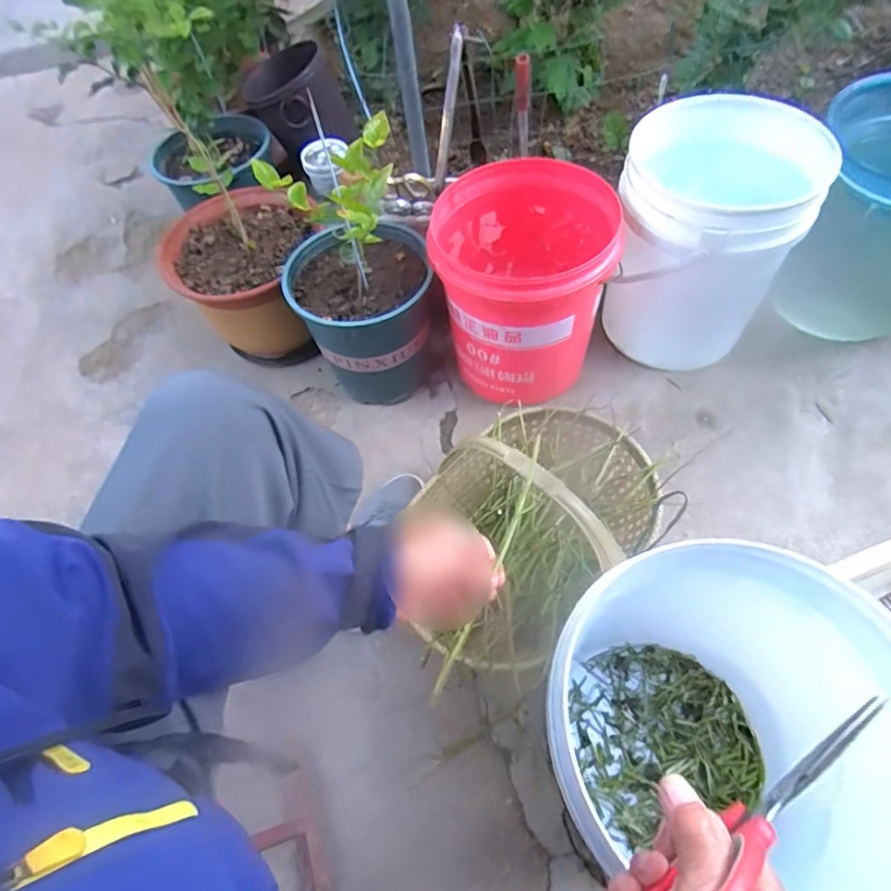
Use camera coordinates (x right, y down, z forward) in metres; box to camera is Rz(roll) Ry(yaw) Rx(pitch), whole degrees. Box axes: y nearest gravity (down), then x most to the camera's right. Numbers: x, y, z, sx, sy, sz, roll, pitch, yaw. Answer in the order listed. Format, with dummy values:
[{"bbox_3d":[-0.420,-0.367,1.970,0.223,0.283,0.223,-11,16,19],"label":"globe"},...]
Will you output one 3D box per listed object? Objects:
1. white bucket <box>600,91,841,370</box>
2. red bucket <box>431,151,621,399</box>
[{"bbox_3d":[0.434,-0.356,0.967,0.260,0.364,0.270,-1,60,2],"label":"white bucket"},{"bbox_3d":[0.117,-0.278,0.961,0.264,0.306,0.291,-12,60,-4],"label":"red bucket"}]

